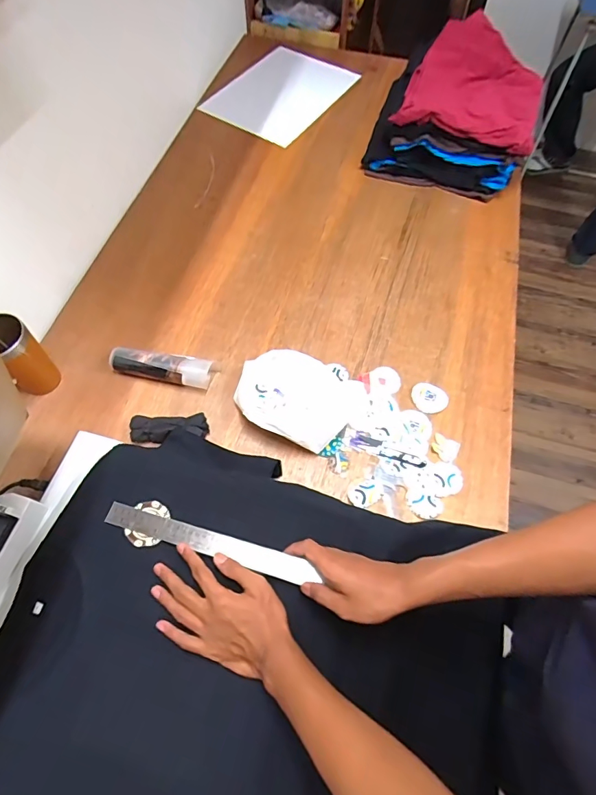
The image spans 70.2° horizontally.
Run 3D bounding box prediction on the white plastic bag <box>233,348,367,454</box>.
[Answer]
[{"bbox_3d":[0.000,-0.001,0.752,0.213,0.042,0.166,23,64,8],"label":"white plastic bag"}]

